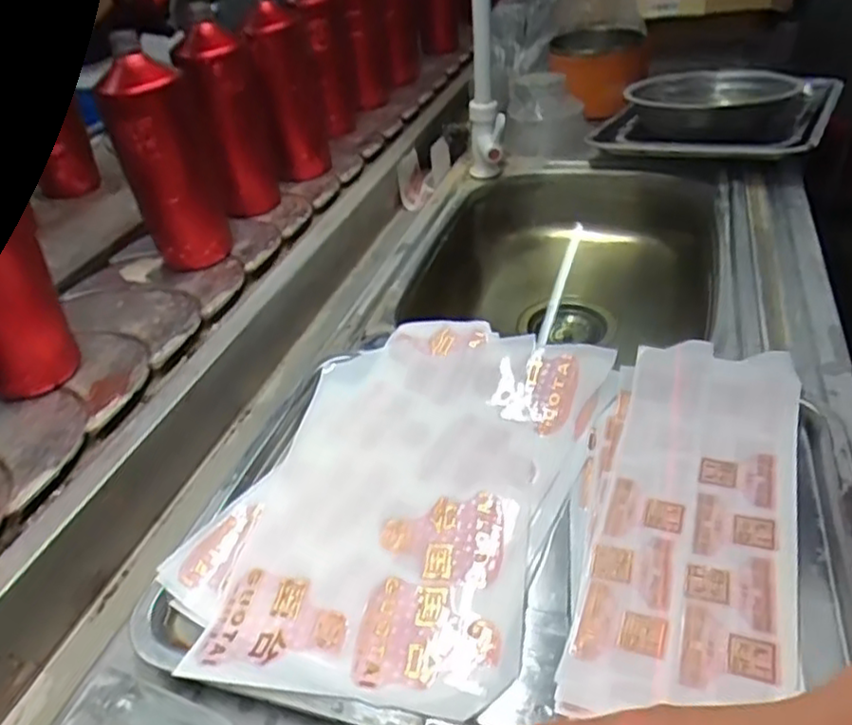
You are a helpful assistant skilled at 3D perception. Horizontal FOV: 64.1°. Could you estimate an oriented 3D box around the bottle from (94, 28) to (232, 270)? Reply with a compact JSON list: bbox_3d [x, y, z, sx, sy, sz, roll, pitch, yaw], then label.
[{"bbox_3d":[-0.253,-0.193,0.661,0.090,0.191,0.067,-10,38,-16],"label":"bottle"}]

